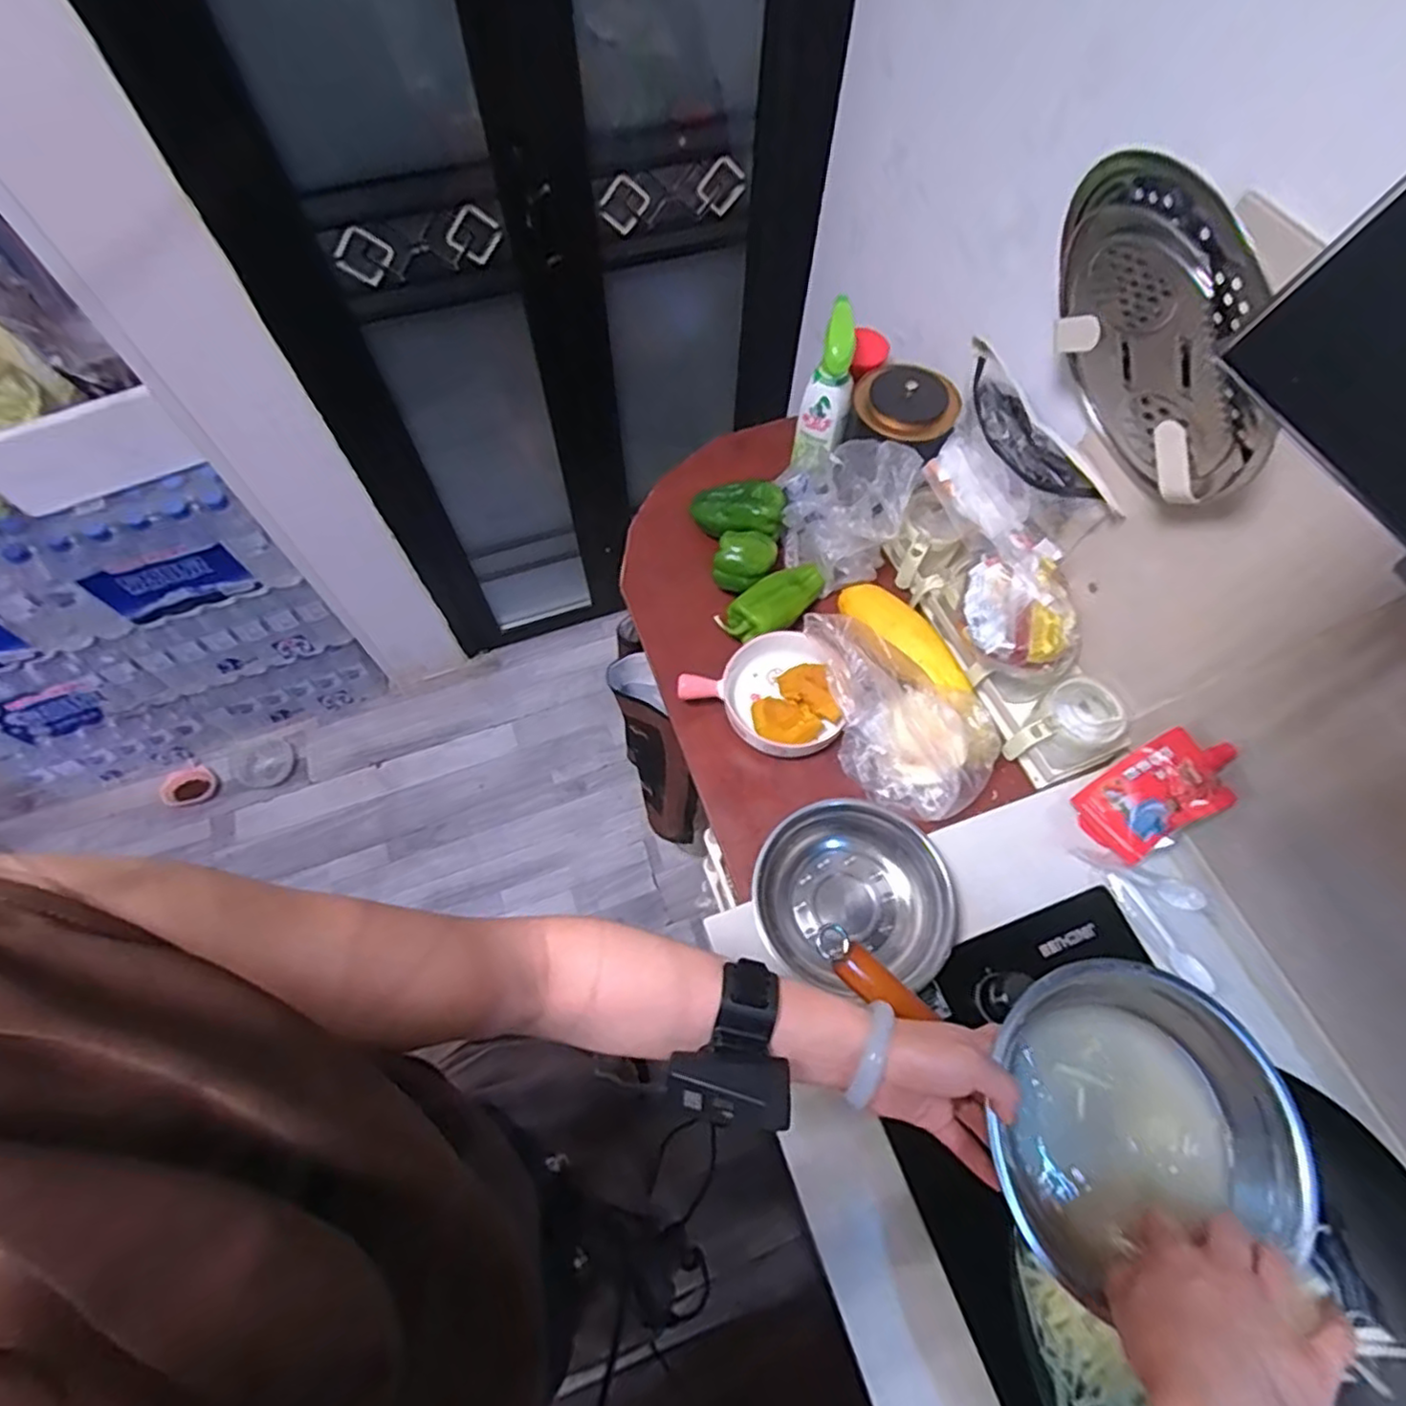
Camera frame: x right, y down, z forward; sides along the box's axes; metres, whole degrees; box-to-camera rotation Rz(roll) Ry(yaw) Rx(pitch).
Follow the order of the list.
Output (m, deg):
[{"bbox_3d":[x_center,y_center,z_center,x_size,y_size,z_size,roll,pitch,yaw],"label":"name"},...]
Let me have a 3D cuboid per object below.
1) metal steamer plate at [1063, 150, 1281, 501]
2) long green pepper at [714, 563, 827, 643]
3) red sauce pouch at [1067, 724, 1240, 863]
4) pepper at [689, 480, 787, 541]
[{"bbox_3d":[0.356,-0.287,0.536,0.030,0.186,0.249,-27,104,3],"label":"metal steamer plate"},{"bbox_3d":[0.093,-0.121,0.847,0.145,0.056,0.064,-35,70,-17],"label":"long green pepper"},{"bbox_3d":[0.461,0.093,0.692,0.031,0.162,0.087,-6,51,-36],"label":"red sauce pouch"},{"bbox_3d":[0.044,-0.250,0.877,0.118,0.054,0.070,8,64,2],"label":"pepper"}]

